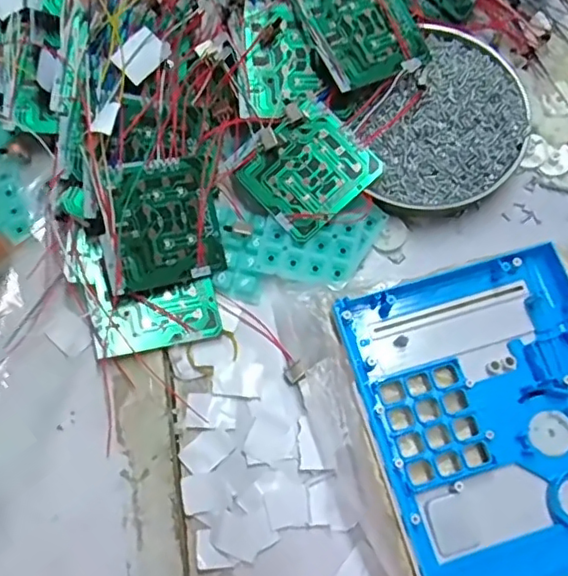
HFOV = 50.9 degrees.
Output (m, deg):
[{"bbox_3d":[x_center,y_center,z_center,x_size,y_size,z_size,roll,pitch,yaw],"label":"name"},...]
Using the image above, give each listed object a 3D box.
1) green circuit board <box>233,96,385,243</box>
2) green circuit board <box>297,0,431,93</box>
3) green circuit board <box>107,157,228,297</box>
[{"bbox_3d":[0.016,-0.074,0.373,0.071,0.011,0.064,-43,77,-11],"label":"green circuit board"},{"bbox_3d":[0.052,-0.169,0.383,0.072,0.016,0.069,-29,74,-7],"label":"green circuit board"},{"bbox_3d":[-0.071,-0.038,0.351,0.069,0.005,0.071,-18,99,-31],"label":"green circuit board"}]

